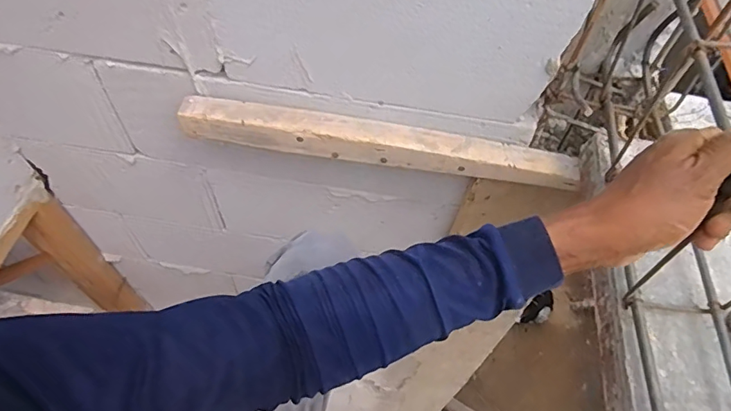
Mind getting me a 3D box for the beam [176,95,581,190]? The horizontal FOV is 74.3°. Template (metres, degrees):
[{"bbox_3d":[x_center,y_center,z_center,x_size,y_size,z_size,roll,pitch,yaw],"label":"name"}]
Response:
[{"bbox_3d":[0.015,-0.083,0.666,0.536,0.054,0.049,9,56,3],"label":"beam"}]

